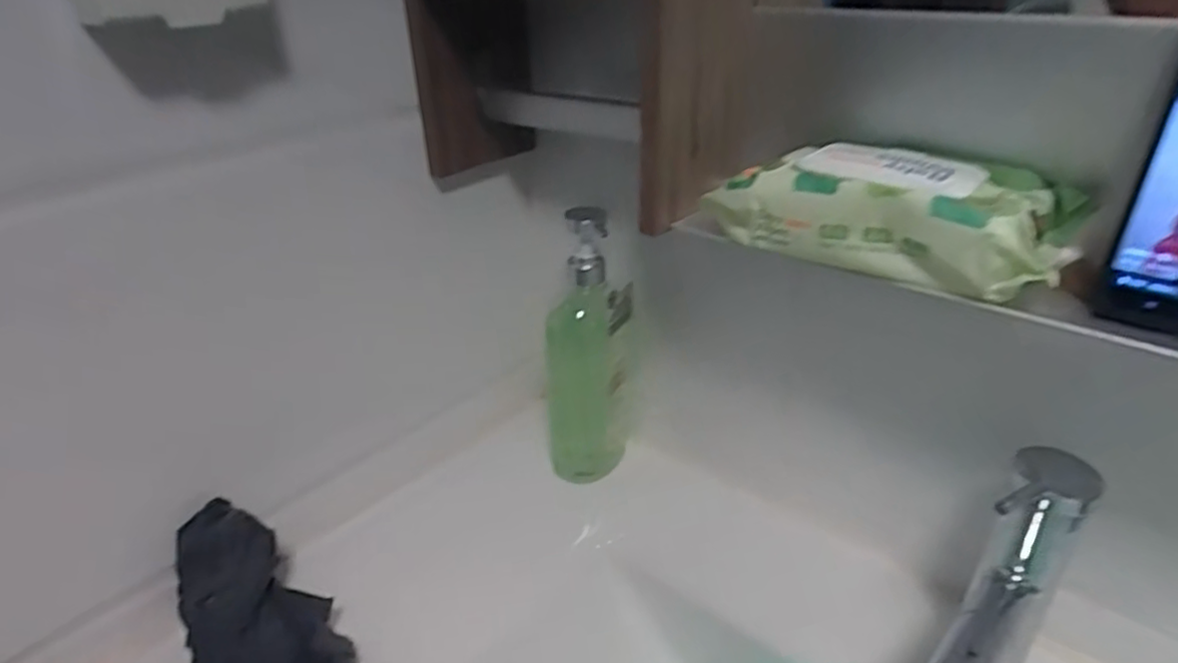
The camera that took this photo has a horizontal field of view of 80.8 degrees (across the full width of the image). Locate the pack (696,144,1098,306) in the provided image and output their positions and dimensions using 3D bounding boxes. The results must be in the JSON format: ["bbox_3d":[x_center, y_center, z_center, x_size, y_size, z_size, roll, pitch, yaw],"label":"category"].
[{"bbox_3d":[0.175,-0.076,0.417,0.196,0.051,0.103,21,36,33],"label":"pack"}]

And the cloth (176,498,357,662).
[{"bbox_3d":[-0.252,0.218,0.523,0.091,0.110,0.150,-26,38,-36],"label":"cloth"}]

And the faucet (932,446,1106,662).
[{"bbox_3d":[0.252,0.195,0.438,0.050,0.228,0.118,23,38,36],"label":"faucet"}]

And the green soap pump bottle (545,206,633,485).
[{"bbox_3d":[-0.001,0.014,0.690,0.088,0.267,0.083,-3,30,-2],"label":"green soap pump bottle"}]

